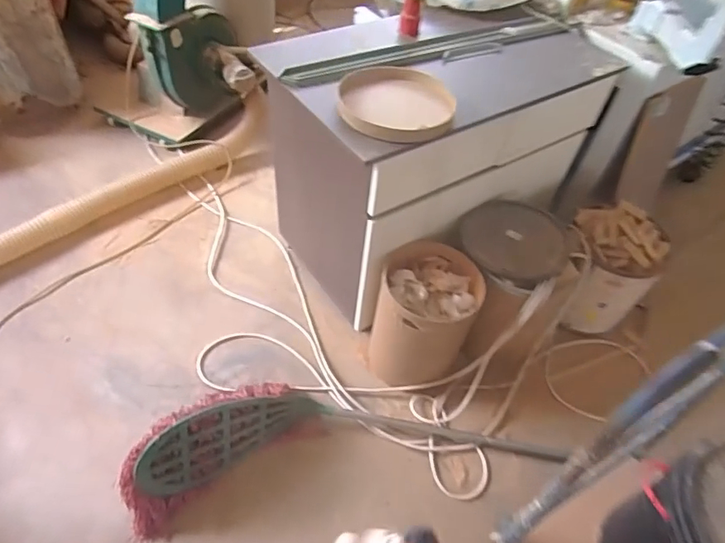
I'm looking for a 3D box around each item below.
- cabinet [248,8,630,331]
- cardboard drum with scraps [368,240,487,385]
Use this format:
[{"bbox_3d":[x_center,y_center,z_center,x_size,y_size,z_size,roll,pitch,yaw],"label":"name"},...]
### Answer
[{"bbox_3d":[0.214,-0.391,1.642,0.898,0.790,0.592,-24,57,-24],"label":"cabinet"},{"bbox_3d":[0.194,0.137,1.524,0.281,0.393,0.309,16,51,7],"label":"cardboard drum with scraps"}]

